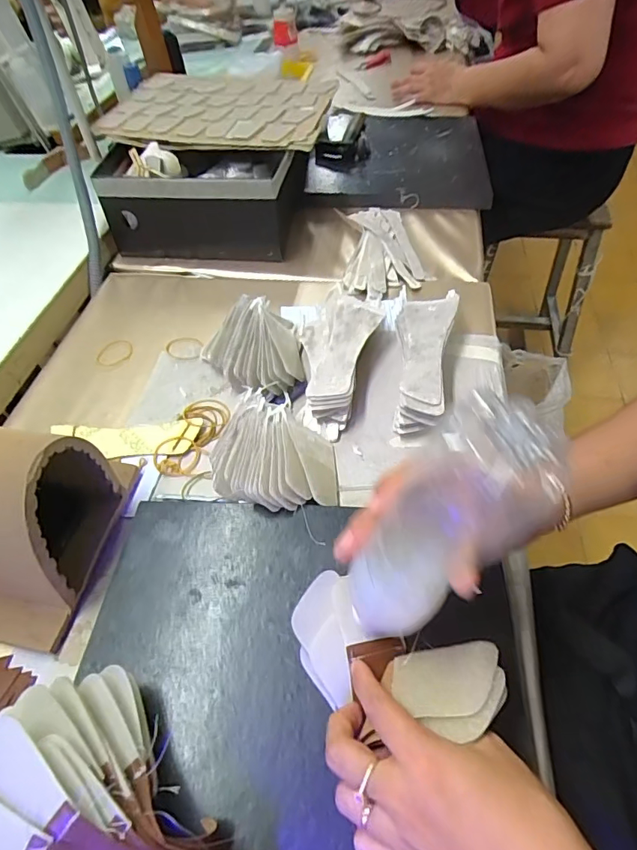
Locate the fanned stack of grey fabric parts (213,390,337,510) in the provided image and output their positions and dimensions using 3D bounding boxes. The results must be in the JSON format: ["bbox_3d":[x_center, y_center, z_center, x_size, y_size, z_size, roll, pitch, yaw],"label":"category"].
[{"bbox_3d":[-0.039,0.029,0.438,0.123,0.044,0.102,20,56,18],"label":"fanned stack of grey fabric parts"}]

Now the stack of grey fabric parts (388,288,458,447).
[{"bbox_3d":[0.106,-0.071,0.504,0.063,0.045,0.190,10,53,11],"label":"stack of grey fabric parts"}]

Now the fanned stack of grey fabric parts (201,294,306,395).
[{"bbox_3d":[-0.075,-0.085,0.528,0.102,0.055,0.132,-12,52,-6],"label":"fanned stack of grey fabric parts"}]

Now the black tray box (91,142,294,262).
[{"bbox_3d":[-0.169,-0.308,0.680,0.266,0.122,0.120,-1,52,2],"label":"black tray box"}]

